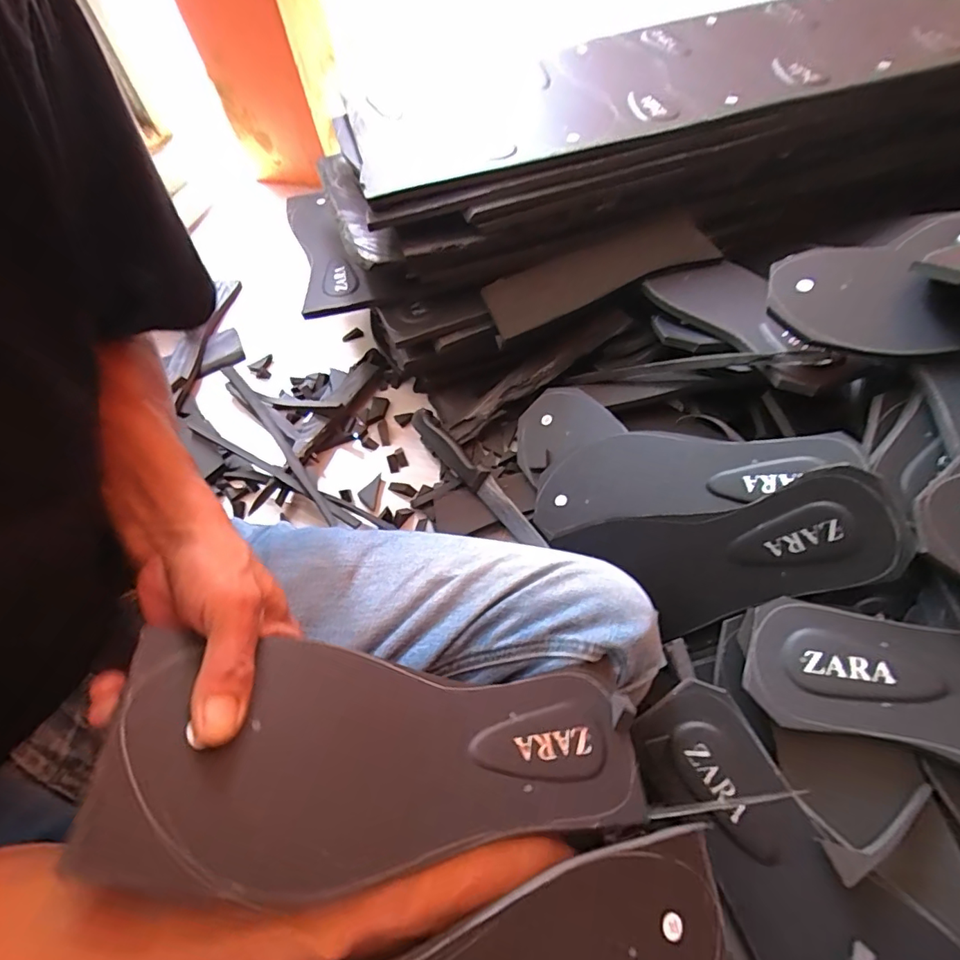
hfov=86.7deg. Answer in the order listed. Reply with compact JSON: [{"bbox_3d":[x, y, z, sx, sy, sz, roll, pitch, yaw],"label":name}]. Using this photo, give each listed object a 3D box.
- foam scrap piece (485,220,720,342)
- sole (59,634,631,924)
[{"bbox_3d":[0.126,-0.218,0.534,0.242,0.022,0.064,-20,81,1],"label":"foam scrap piece"},{"bbox_3d":[-0.033,0.131,0.245,0.248,0.010,0.097,12,46,-22],"label":"sole"}]

